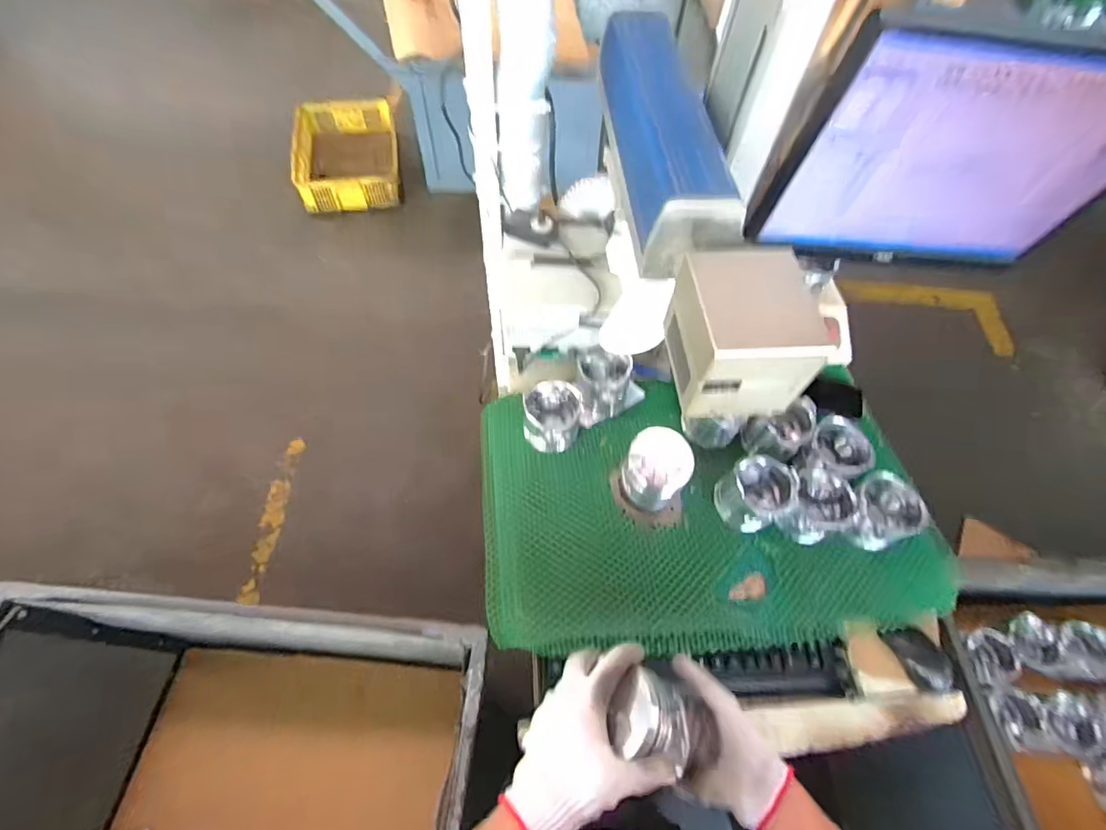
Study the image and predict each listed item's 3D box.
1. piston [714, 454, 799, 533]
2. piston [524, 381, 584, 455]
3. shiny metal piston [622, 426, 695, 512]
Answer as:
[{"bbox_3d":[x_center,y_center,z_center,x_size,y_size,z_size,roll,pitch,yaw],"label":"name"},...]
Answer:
[{"bbox_3d":[0.303,0.117,0.725,0.093,0.077,0.089,2,60,-3],"label":"piston"},{"bbox_3d":[0.001,0.005,0.783,0.095,0.077,0.091,2,60,-3],"label":"piston"},{"bbox_3d":[0.149,0.080,0.711,0.087,0.101,0.084,2,60,-3],"label":"shiny metal piston"}]

